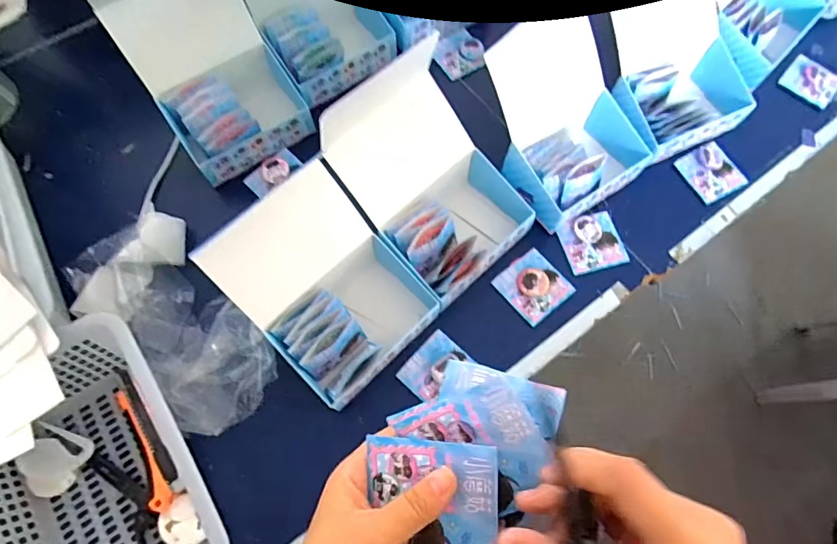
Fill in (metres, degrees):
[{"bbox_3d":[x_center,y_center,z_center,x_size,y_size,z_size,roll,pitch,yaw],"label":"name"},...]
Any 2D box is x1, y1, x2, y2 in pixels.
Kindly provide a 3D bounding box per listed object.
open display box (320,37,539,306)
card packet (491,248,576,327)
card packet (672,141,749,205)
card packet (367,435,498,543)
[{"bbox_3d":[0.013,-0.093,0.507,0.149,0.139,0.194,-41,76,-14],"label":"open display box"},{"bbox_3d":[0.131,0.015,0.540,0.067,0.009,0.069,-37,75,-13],"label":"card packet"},{"bbox_3d":[0.374,-0.128,0.606,0.070,0.011,0.070,-27,73,-11],"label":"card packet"},{"bbox_3d":[0.007,0.121,0.247,0.066,0.006,0.067,-1,92,12],"label":"card packet"}]

